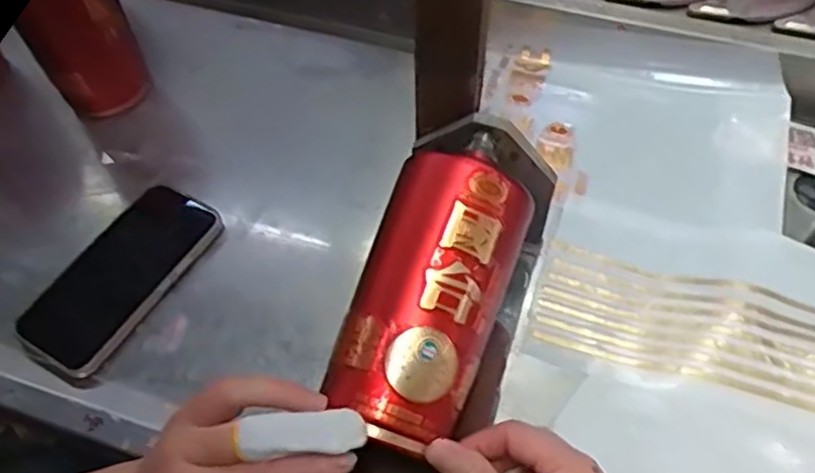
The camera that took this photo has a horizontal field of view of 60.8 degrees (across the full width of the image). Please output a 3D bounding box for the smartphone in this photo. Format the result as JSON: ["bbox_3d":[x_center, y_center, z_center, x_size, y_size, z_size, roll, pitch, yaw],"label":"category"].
[{"bbox_3d":[-0.212,0.027,0.519,0.077,0.018,0.153,28,62,22],"label":"smartphone"}]

